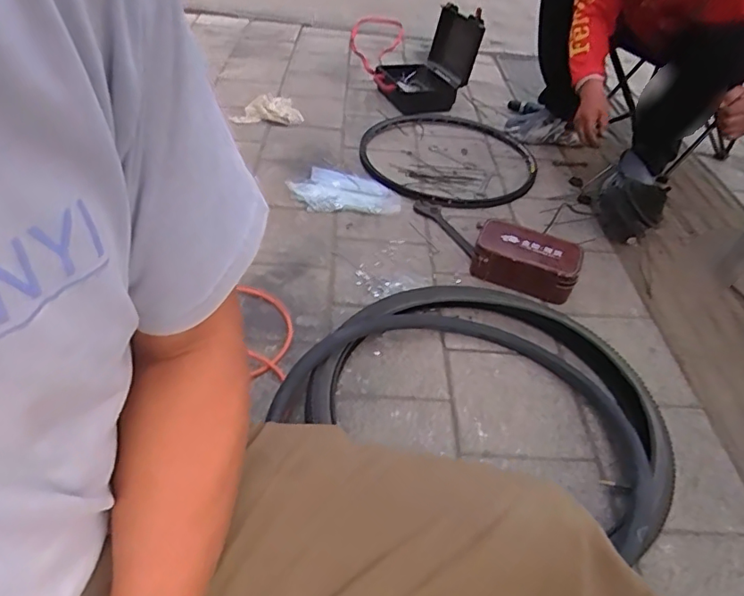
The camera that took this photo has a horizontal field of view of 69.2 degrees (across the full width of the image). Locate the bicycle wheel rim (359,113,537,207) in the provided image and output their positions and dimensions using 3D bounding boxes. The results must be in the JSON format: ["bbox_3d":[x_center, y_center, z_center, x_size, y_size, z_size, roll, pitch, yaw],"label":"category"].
[{"bbox_3d":[0.244,-0.471,1.732,0.568,0.069,0.564,1,43,-5],"label":"bicycle wheel rim"}]

